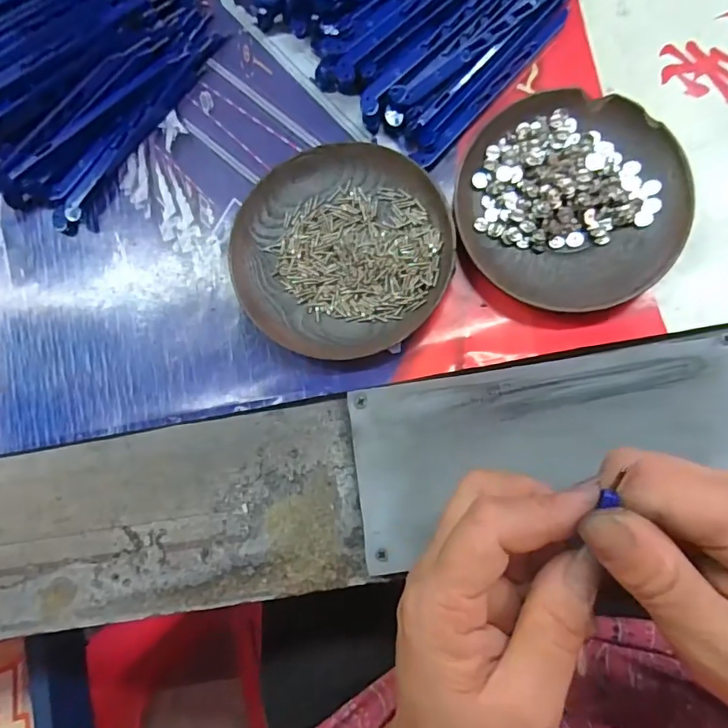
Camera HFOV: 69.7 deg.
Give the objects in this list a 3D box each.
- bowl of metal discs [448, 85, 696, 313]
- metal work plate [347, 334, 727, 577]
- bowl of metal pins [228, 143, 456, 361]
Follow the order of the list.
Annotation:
[{"bbox_3d":[0.106,-0.084,0.272,0.111,0.016,0.111,-1,84,6],"label":"bowl of metal discs"},{"bbox_3d":[0.093,0.043,0.262,0.195,0.010,0.088,-9,83,5],"label":"metal work plate"},{"bbox_3d":[-0.011,-0.061,0.284,0.113,0.014,0.113,-1,84,6],"label":"bowl of metal pins"}]

